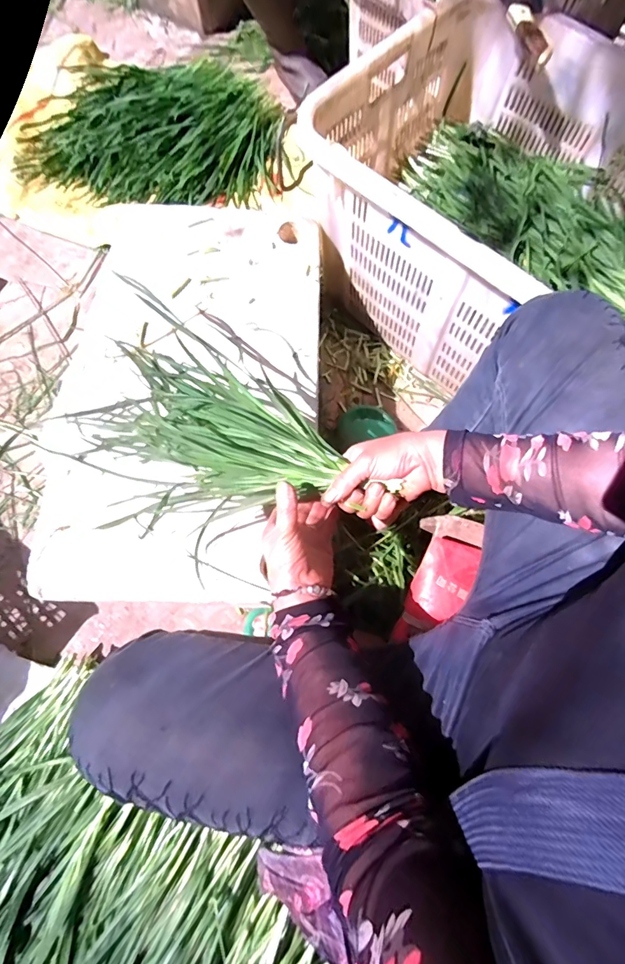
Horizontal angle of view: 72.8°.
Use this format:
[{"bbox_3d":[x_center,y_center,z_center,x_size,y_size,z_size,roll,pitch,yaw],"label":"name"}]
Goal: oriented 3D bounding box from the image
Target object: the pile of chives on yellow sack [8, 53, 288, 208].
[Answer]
[{"bbox_3d":[-0.392,-0.846,1.004,0.612,0.068,0.422,1,72,0],"label":"pile of chives on yellow sack"}]

